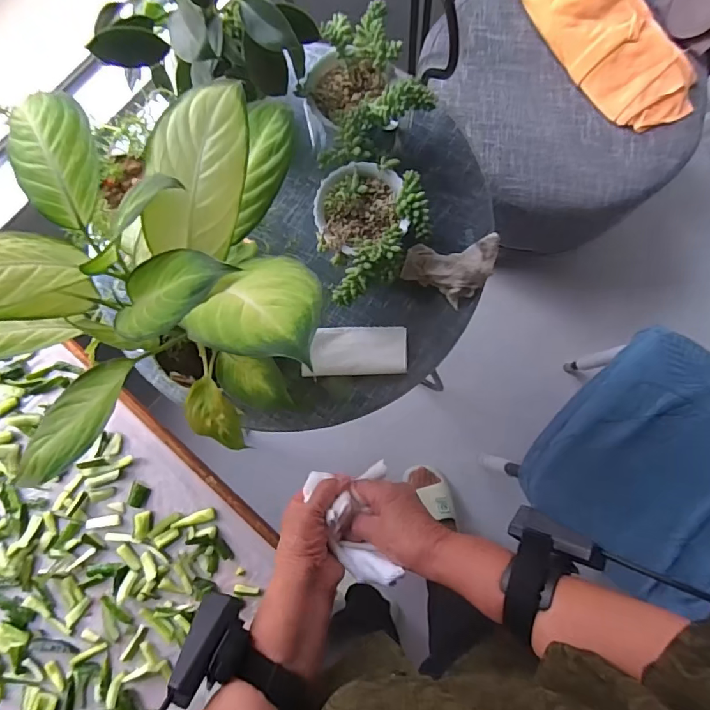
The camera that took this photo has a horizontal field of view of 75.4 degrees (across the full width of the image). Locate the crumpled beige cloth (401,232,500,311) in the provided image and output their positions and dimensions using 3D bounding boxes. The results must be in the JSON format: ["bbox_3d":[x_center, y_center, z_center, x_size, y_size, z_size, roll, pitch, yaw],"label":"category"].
[{"bbox_3d":[0.134,-0.133,0.628,0.109,0.023,0.111,29,83,5],"label":"crumpled beige cloth"}]

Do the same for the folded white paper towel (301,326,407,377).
[{"bbox_3d":[0.000,-0.006,0.620,0.138,0.016,0.065,-2,81,1],"label":"folded white paper towel"}]

